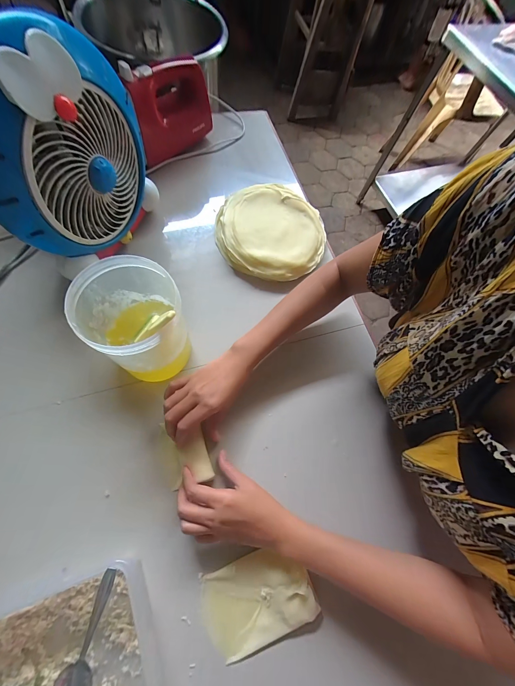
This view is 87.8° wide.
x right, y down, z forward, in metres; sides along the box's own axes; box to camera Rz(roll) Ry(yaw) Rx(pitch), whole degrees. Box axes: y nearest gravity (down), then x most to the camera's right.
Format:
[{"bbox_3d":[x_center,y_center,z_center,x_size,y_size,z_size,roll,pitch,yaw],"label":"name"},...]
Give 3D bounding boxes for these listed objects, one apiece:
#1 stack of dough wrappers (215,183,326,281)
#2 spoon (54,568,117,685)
[{"bbox_3d":[0.025,-0.208,0.503,0.199,0.035,0.187,15,73,-5],"label":"stack of dough wrappers"},{"bbox_3d":[-0.176,0.305,0.273,0.034,0.023,0.155,16,89,12],"label":"spoon"}]

